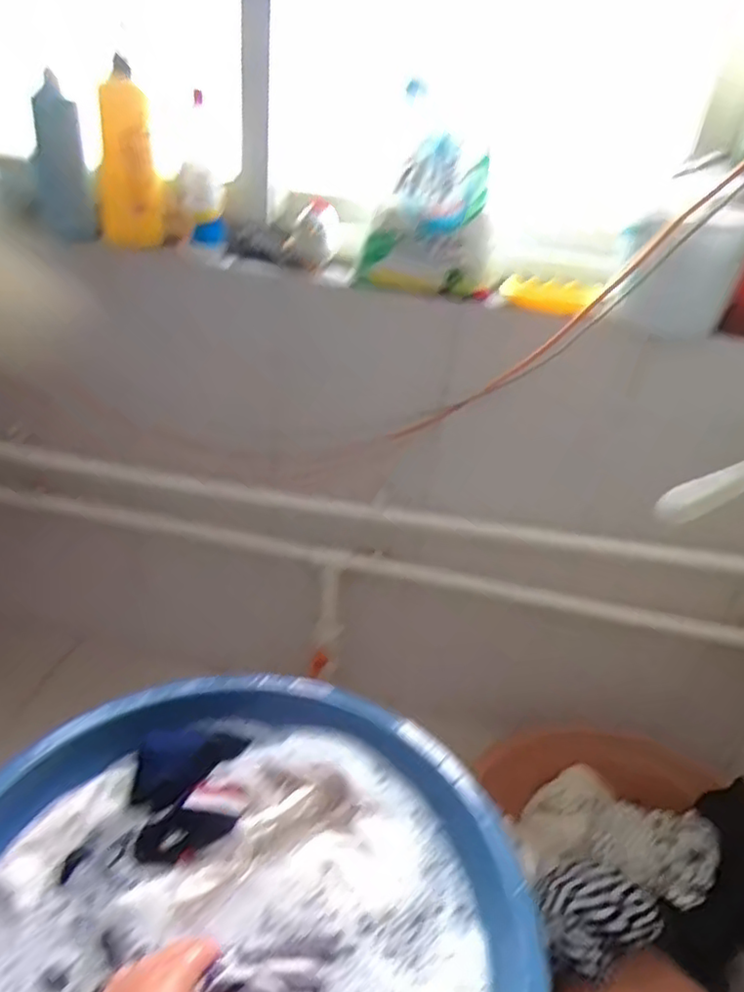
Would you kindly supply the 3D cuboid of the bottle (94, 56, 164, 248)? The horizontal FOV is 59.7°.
[{"bbox_3d":[-0.338,-0.459,0.893,0.084,0.216,0.078,-4,32,-16],"label":"bottle"}]

